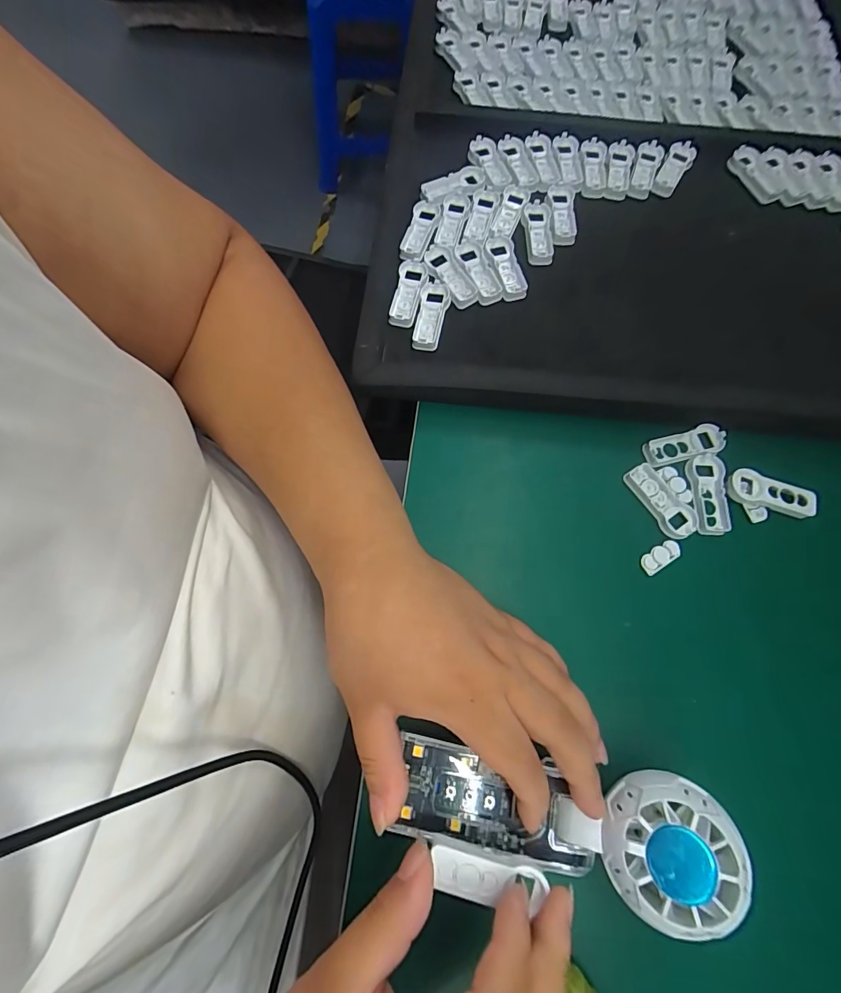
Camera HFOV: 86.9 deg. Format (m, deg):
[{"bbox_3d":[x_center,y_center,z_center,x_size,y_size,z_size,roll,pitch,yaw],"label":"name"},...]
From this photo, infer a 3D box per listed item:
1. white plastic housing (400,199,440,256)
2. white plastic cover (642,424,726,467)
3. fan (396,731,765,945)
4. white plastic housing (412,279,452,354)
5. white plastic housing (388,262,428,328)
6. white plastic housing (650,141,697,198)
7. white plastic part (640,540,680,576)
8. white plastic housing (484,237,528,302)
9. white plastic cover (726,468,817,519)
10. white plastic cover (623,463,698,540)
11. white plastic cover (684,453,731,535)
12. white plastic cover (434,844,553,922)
[{"bbox_3d":[0.000,-0.215,0.356,0.021,0.009,0.053,16,73,3],"label":"white plastic housing"},{"bbox_3d":[0.187,-0.036,0.315,0.058,0.010,0.020,-11,74,-5],"label":"white plastic cover"},{"bbox_3d":[0.069,0.162,0.221,0.157,0.027,0.055,5,67,12],"label":"fan"},{"bbox_3d":[0.009,-0.135,0.333,0.021,0.011,0.057,10,73,1],"label":"white plastic housing"},{"bbox_3d":[-0.009,-0.154,0.338,0.021,0.012,0.054,9,73,1],"label":"white plastic housing"},{"bbox_3d":[0.219,-0.284,0.386,0.022,0.014,0.064,31,75,8],"label":"white plastic housing"},{"bbox_3d":[0.160,0.040,0.296,0.028,0.006,0.013,-31,76,-11],"label":"white plastic part"},{"bbox_3d":[0.066,-0.178,0.346,0.023,0.012,0.053,-16,74,-7],"label":"white plastic housing"},{"bbox_3d":[0.239,-0.002,0.302,0.056,0.006,0.021,20,73,4],"label":"white plastic cover"},{"bbox_3d":[0.165,0.003,0.305,0.022,0.008,0.055,-28,76,-10],"label":"white plastic cover"},{"bbox_3d":[0.198,-0.002,0.306,0.025,0.010,0.056,5,73,0],"label":"white plastic cover"},{"bbox_3d":[0.030,0.173,0.201,0.051,0.006,0.018,10,68,2],"label":"white plastic cover"}]

